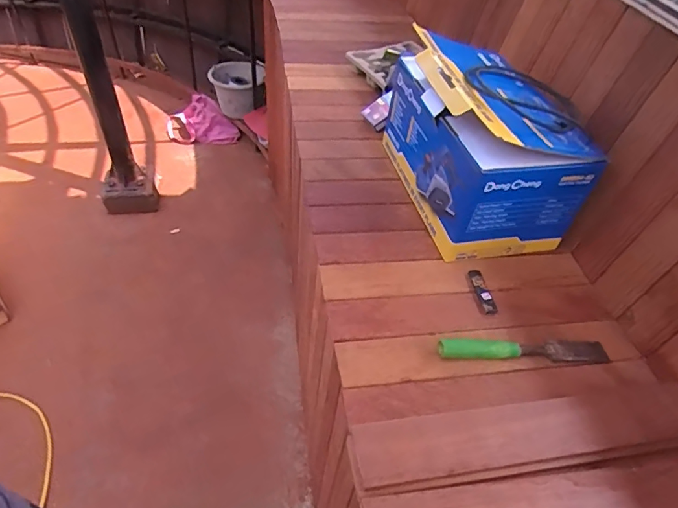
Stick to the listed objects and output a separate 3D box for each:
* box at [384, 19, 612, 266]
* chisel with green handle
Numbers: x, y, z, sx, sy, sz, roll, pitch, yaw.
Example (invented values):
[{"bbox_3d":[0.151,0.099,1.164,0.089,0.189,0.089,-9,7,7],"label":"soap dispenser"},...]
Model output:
[{"bbox_3d":[0.250,-0.195,0.791,0.245,0.216,0.341,-7,48,-12],"label":"box"},{"bbox_3d":[0.248,0.127,0.621,0.237,0.026,0.035,-1,47,-7],"label":"chisel with green handle"}]

